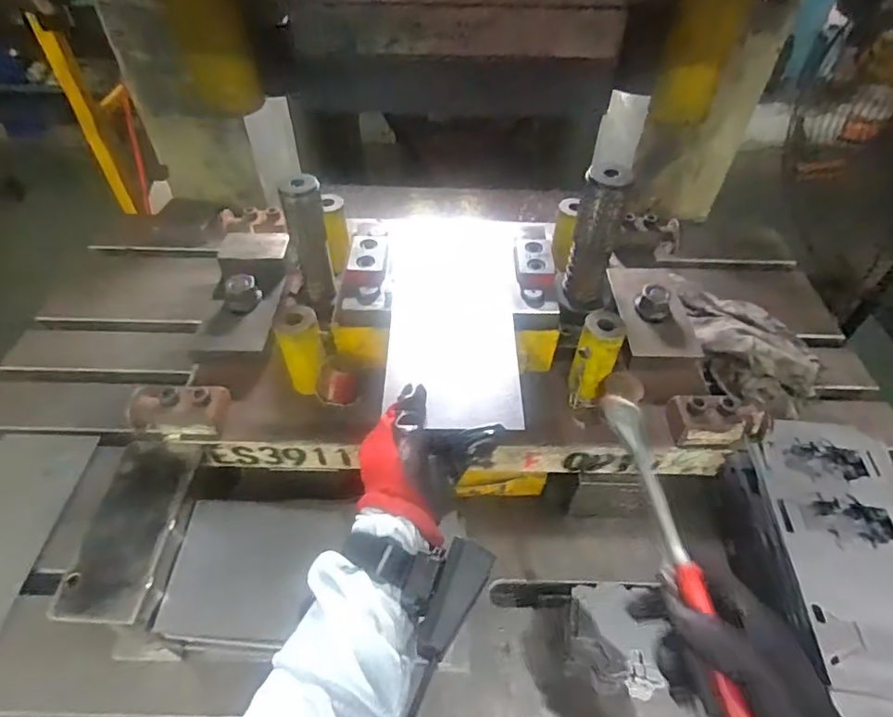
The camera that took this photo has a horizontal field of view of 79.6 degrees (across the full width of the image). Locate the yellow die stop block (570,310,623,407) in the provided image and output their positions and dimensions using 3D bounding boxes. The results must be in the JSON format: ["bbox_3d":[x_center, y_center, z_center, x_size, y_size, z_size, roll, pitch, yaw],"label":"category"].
[{"bbox_3d":[0.151,0.004,0.548,0.041,0.096,0.047,16,50,14],"label":"yellow die stop block"}]

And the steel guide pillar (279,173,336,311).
[{"bbox_3d":[-0.141,-0.117,0.562,0.037,0.145,0.031,-15,50,-13],"label":"steel guide pillar"}]

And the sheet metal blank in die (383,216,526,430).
[{"bbox_3d":[0.007,-0.056,0.552,0.130,0.009,0.313,-3,47,-3],"label":"sheet metal blank in die"}]

